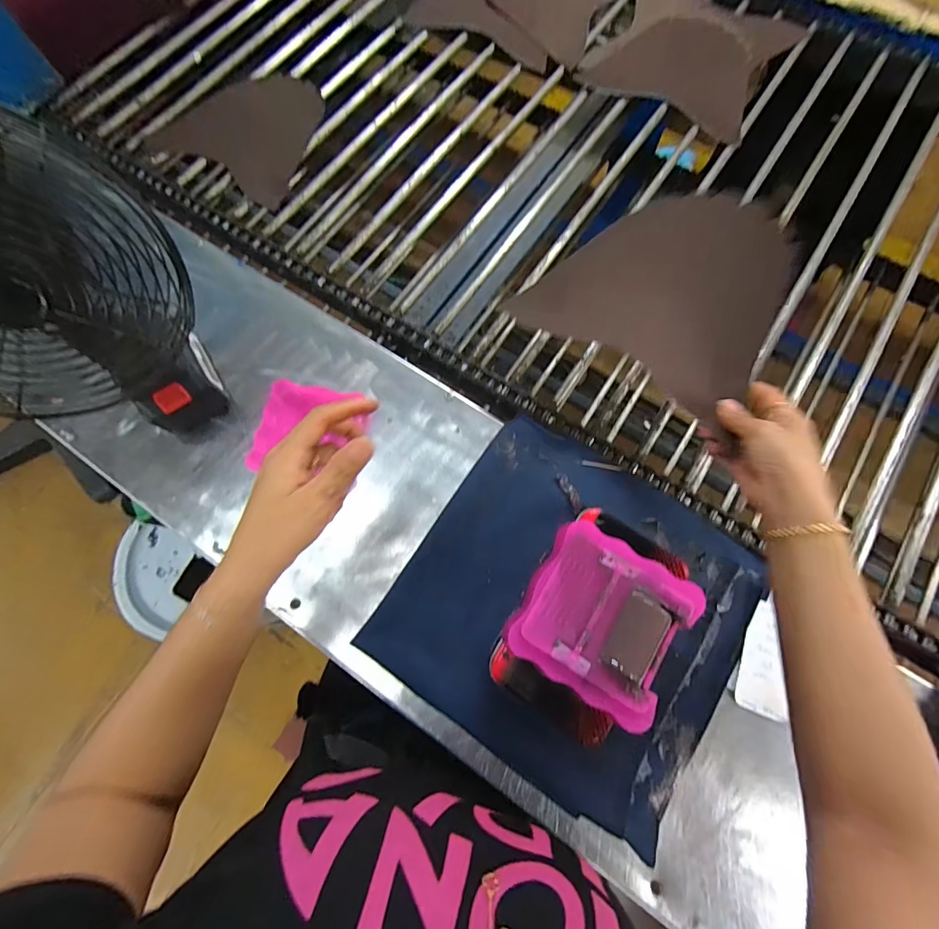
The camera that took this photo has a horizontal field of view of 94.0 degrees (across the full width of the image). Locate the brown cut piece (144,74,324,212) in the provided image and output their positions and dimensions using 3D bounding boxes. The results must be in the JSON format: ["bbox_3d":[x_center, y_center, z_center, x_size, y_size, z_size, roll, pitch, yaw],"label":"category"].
[{"bbox_3d":[-0.329,-0.518,0.672,0.238,0.013,0.216,30,78,12],"label":"brown cut piece"}]

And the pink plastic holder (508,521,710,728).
[{"bbox_3d":[0.094,0.108,0.308,0.107,0.007,0.105,30,76,10],"label":"pink plastic holder"}]

